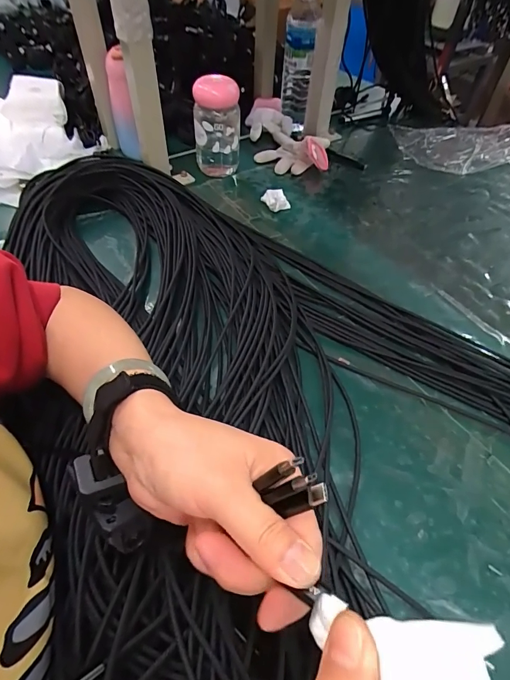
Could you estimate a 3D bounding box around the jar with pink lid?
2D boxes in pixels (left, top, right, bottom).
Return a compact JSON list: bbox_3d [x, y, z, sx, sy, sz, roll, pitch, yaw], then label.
[{"bbox_3d":[-0.058,-0.320,0.577,0.067,0.124,0.057,-1,52,-4],"label":"jar with pink lid"}]

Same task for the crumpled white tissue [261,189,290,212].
[{"bbox_3d":[0.031,-0.209,0.568,0.030,0.021,0.035,-24,57,-21],"label":"crumpled white tissue"}]

